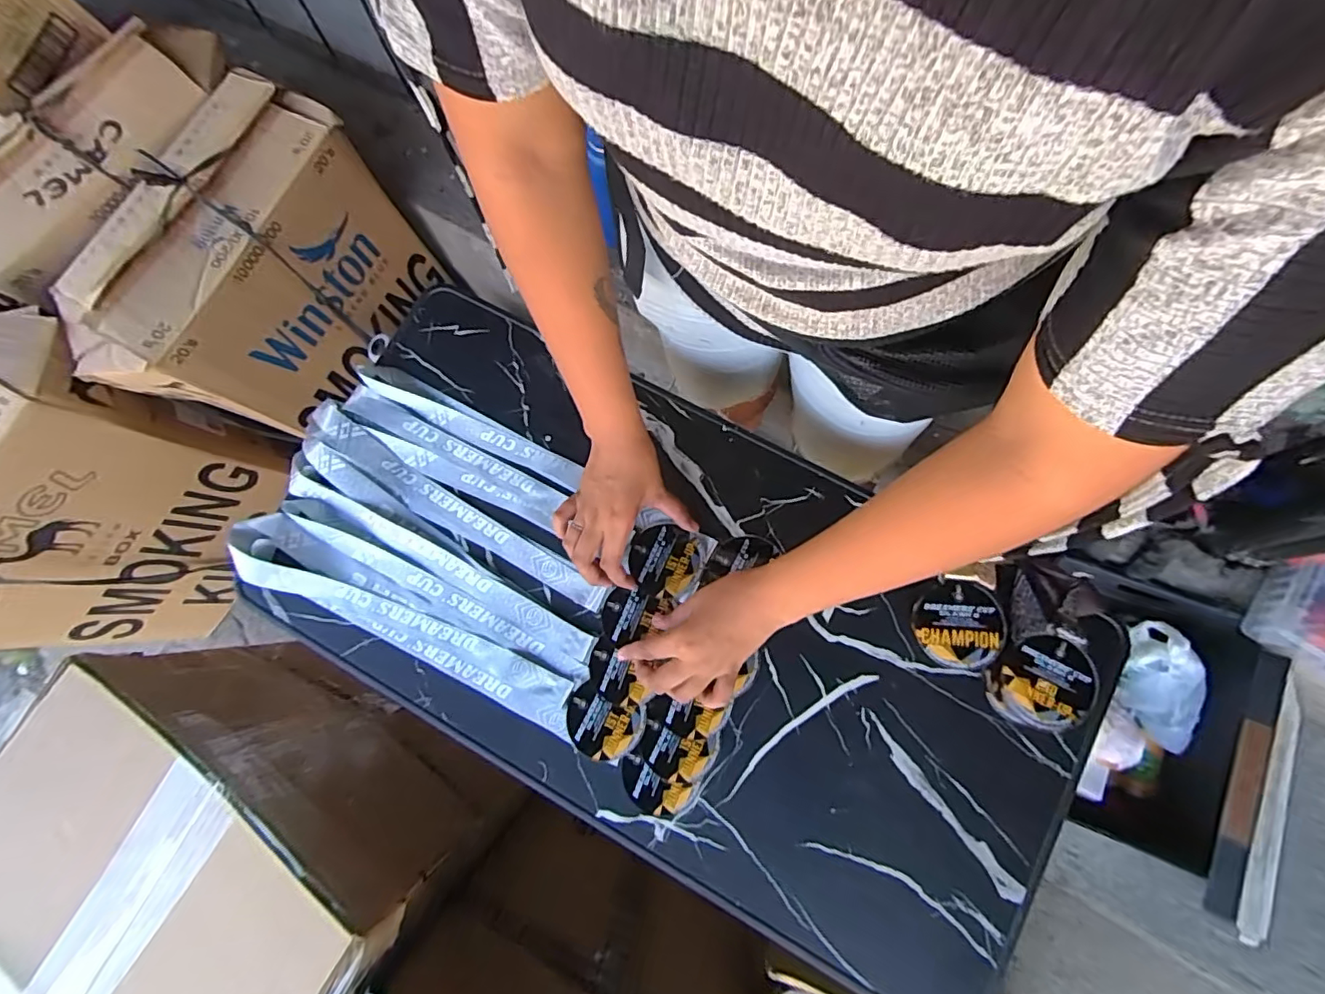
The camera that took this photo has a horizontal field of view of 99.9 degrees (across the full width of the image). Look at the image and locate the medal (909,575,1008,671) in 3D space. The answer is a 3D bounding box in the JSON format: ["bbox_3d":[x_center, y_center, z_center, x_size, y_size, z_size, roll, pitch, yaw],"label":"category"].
[{"bbox_3d":[0.259,0.110,0.487,0.073,0.010,0.075,34,77,10],"label":"medal"}]

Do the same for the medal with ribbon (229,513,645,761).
[{"bbox_3d":[-0.232,0.127,0.537,0.453,0.033,0.063,24,76,8],"label":"medal with ribbon"}]

